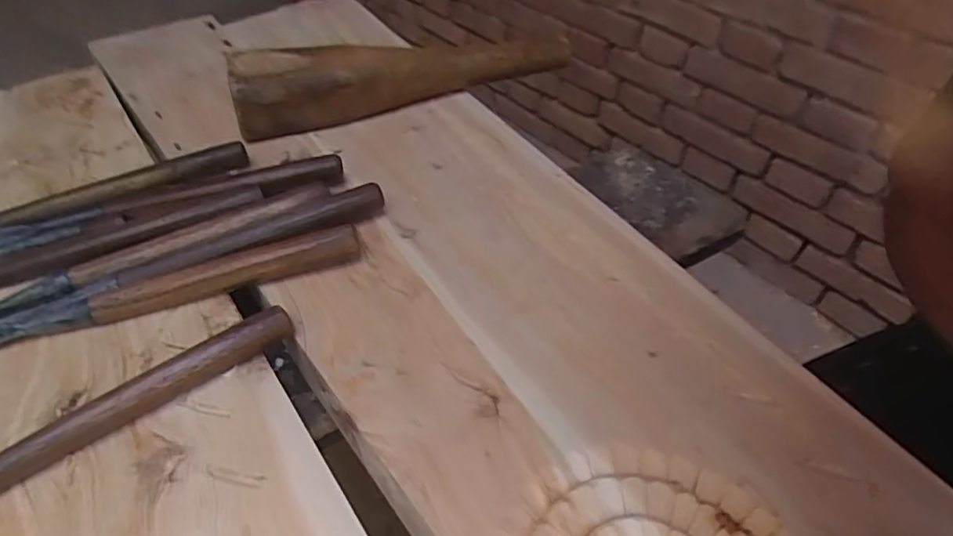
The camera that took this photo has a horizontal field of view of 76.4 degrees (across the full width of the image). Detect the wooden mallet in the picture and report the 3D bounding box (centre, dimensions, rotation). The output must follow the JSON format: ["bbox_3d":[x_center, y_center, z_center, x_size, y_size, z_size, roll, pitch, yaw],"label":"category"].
[{"bbox_3d":[-0.050,-0.156,0.484,0.272,0.046,0.060,-12,44,-16],"label":"wooden mallet"}]

